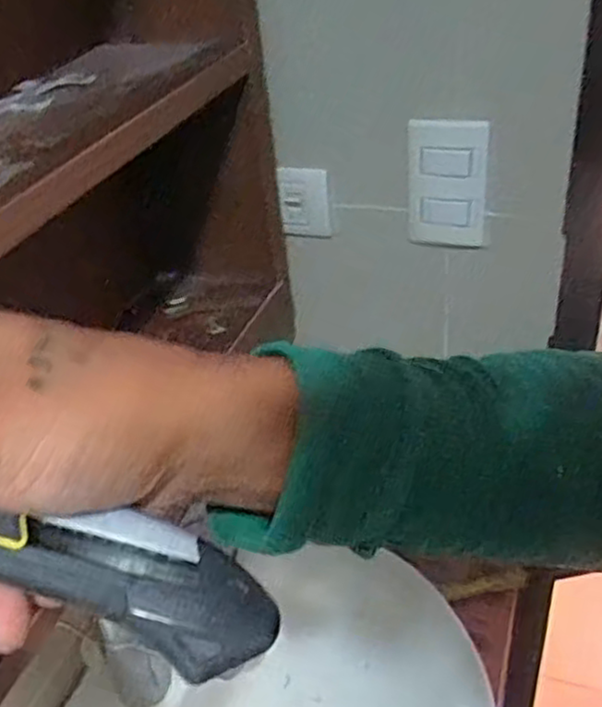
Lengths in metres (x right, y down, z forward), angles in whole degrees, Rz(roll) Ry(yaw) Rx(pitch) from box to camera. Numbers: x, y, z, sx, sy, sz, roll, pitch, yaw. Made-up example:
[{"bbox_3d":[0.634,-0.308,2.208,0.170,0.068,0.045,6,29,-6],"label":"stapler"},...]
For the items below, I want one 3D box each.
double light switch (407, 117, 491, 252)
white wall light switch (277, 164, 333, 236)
[{"bbox_3d":[0.125,-0.145,0.625,0.072,0.114,0.016,13,41,25],"label":"double light switch"},{"bbox_3d":[0.004,-0.143,0.689,0.051,0.068,0.011,14,41,27],"label":"white wall light switch"}]

